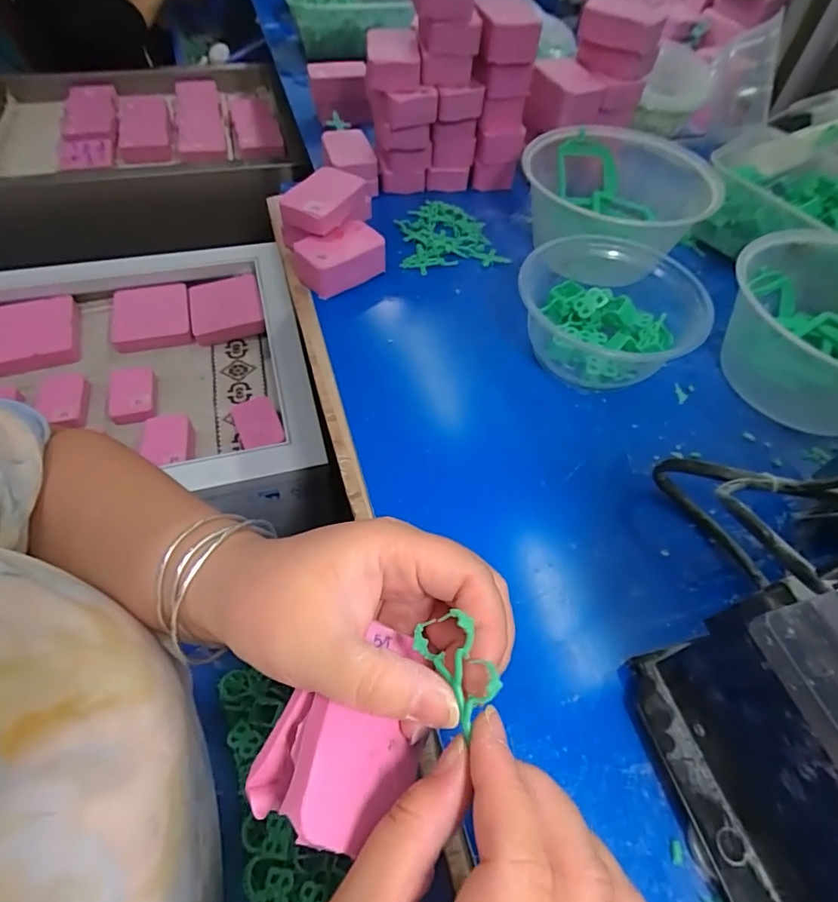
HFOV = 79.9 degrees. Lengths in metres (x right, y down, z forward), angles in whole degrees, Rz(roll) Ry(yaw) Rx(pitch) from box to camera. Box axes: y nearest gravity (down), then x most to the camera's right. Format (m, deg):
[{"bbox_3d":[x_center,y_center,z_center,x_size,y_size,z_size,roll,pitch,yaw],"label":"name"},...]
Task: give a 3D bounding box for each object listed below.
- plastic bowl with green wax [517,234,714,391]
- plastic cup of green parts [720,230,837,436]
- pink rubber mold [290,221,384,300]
[{"bbox_3d":[0.144,-0.108,0.380,0.135,0.053,0.131,-2,54,-3],"label":"plastic bowl with green wax"},{"bbox_3d":[0.322,-0.103,0.384,0.167,0.070,0.133,-26,58,-19],"label":"plastic cup of green parts"},{"bbox_3d":[-0.068,-0.166,0.434,0.072,0.036,0.046,-37,62,-24],"label":"pink rubber mold"}]

